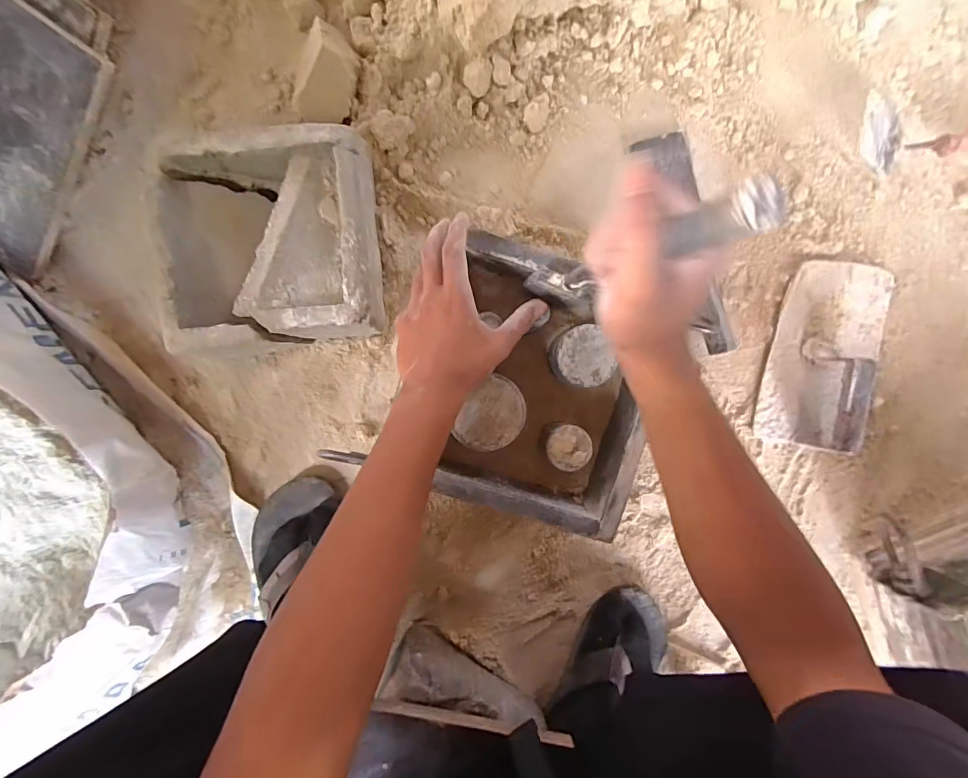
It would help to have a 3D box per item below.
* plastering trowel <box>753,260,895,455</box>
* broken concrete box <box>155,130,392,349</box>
[{"bbox_3d":[0.427,-0.038,0.521,0.141,0.074,0.227,12,94,-3],"label":"plastering trowel"},{"bbox_3d":[-0.216,-0.144,0.470,0.204,0.107,0.202,-6,94,-6],"label":"broken concrete box"}]

